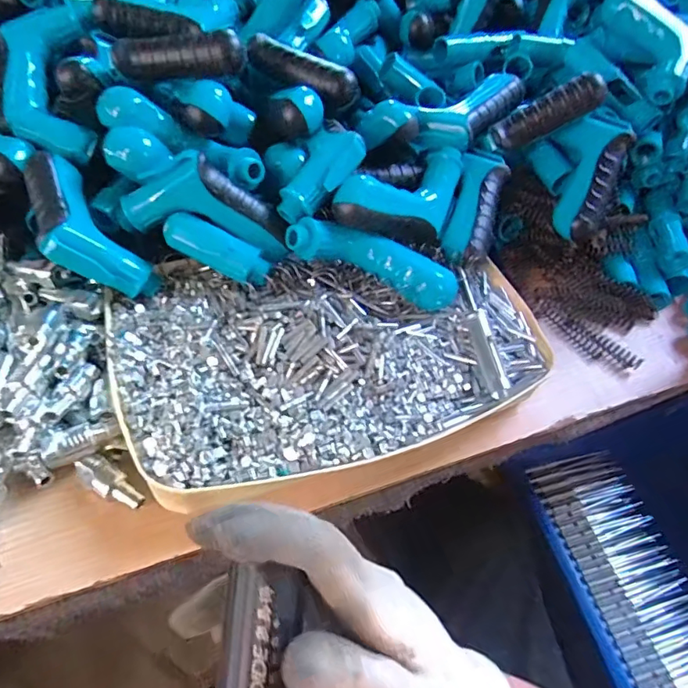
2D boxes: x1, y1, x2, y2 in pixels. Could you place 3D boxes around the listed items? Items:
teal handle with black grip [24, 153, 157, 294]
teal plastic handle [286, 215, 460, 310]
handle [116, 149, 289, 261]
[{"bbox_3d":[-0.213,-0.099,0.394,0.063,0.042,0.146,-31,80,-28],"label":"teal handle with black grip"},{"bbox_3d":[0.024,-0.069,0.415,0.146,0.027,0.041,19,49,-6],"label":"teal plastic handle"},{"bbox_3d":[-0.112,-0.114,0.406,0.133,0.060,0.048,9,50,1],"label":"handle"}]

